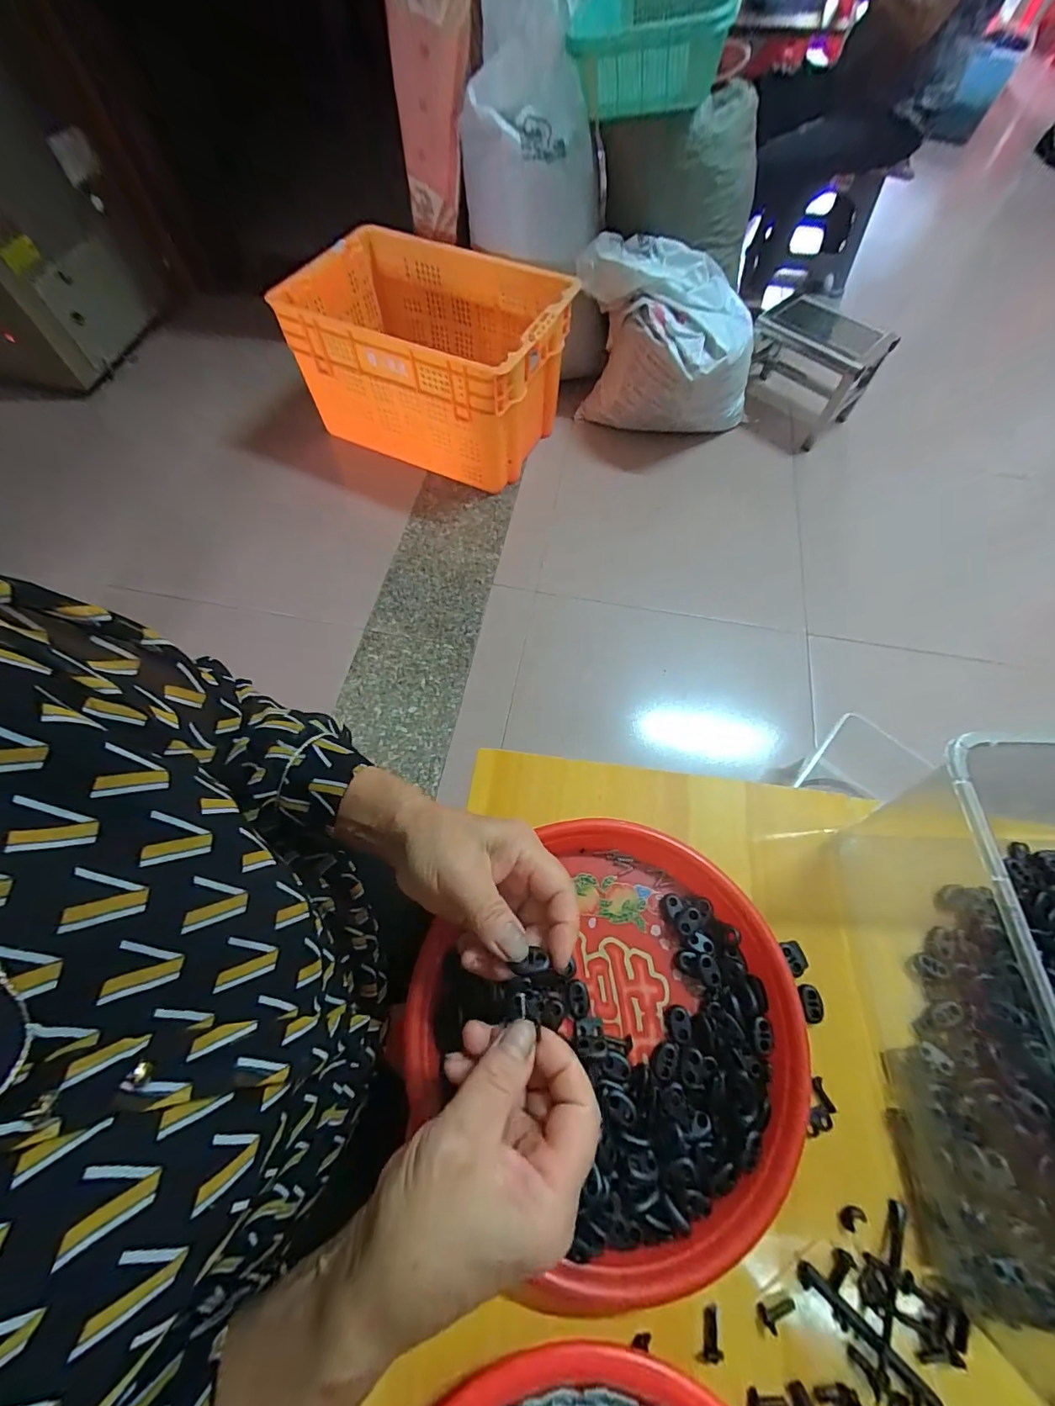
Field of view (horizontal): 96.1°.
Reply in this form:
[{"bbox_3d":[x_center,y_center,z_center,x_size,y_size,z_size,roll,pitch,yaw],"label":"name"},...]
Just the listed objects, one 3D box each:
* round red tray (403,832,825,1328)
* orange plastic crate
[{"bbox_3d":[0.057,0.205,0.297,0.231,0.031,0.230,-37,71,-16],"label":"round red tray"},{"bbox_3d":[-0.236,-0.844,1.180,0.619,0.314,0.400,27,68,11],"label":"orange plastic crate"}]

